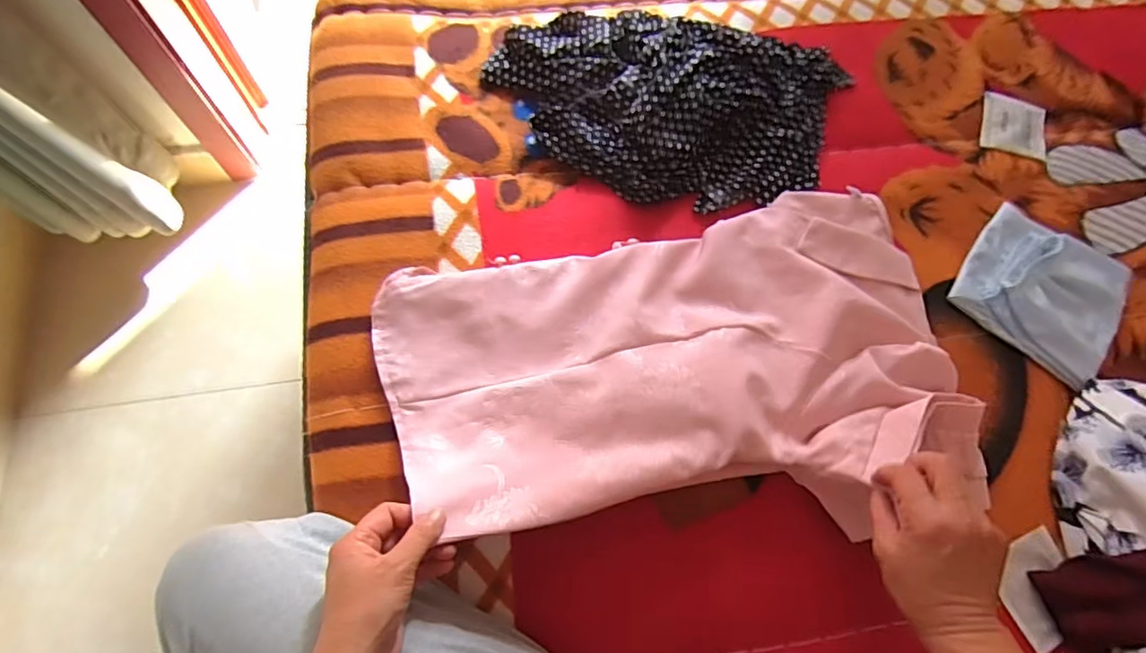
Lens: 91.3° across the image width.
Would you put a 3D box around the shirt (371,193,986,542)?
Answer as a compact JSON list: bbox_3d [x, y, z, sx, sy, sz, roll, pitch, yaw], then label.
[{"bbox_3d":[0.090,0.025,0.482,0.494,0.064,0.272,-13,72,-5],"label":"shirt"}]

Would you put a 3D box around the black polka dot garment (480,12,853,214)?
[{"bbox_3d":[0.107,-0.245,0.610,0.405,0.068,0.239,3,70,-3],"label":"black polka dot garment"}]

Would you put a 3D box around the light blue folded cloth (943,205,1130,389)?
[{"bbox_3d":[0.481,-0.038,0.569,0.150,0.035,0.150,37,72,10],"label":"light blue folded cloth"}]

